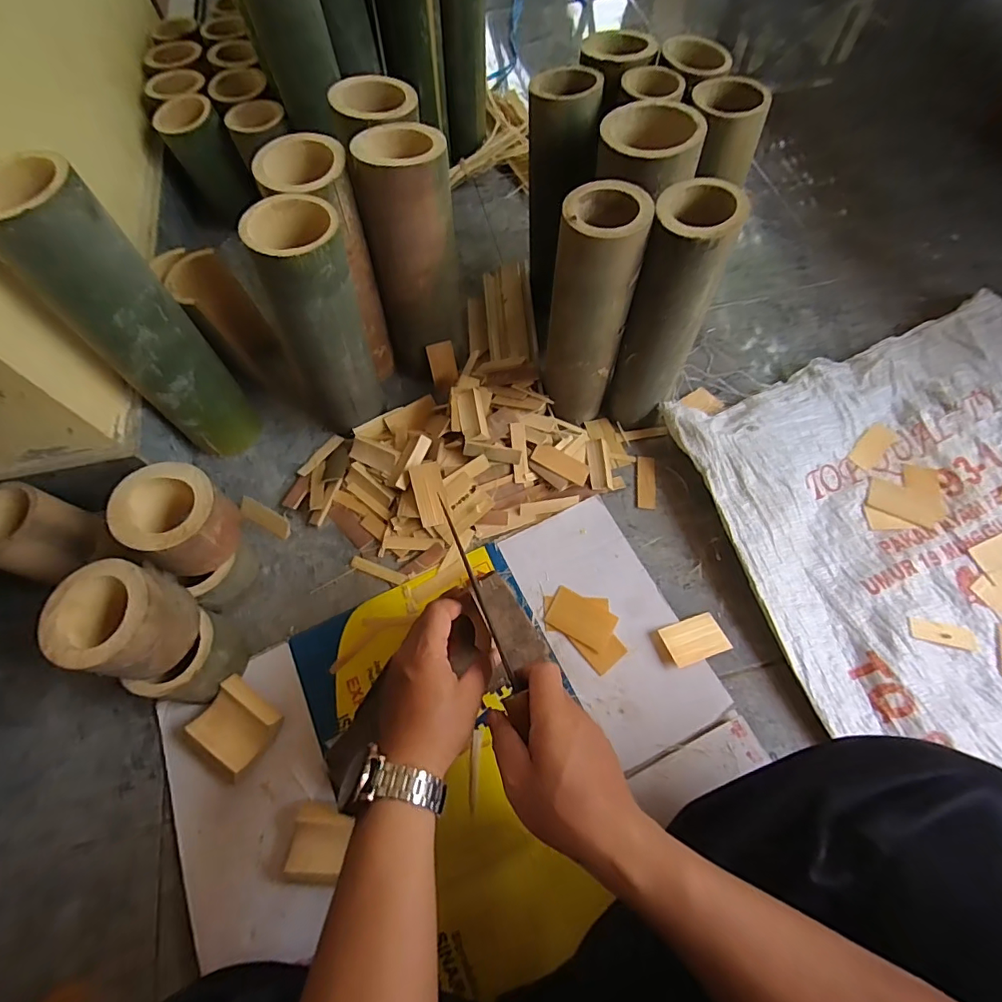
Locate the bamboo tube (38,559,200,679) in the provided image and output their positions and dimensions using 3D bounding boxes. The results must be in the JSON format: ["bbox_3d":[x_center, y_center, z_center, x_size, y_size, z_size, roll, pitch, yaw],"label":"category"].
[{"bbox_3d":[-0.340,0.106,0.446,0.092,0.077,0.088,0,65,1],"label":"bamboo tube"}]

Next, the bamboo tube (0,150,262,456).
[{"bbox_3d":[-0.377,-0.175,0.521,0.085,0.314,0.088,36,70,17],"label":"bamboo tube"}]

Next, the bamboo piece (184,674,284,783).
[{"bbox_3d":[-0.263,0.226,0.491,0.074,0.032,0.071,31,69,16],"label":"bamboo piece"}]

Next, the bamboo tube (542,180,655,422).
[{"bbox_3d":[0.094,-0.196,0.539,0.081,0.253,0.072,8,64,6],"label":"bamboo tube"}]

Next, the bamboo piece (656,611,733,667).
[{"bbox_3d":[0.209,0.148,0.530,0.072,0.004,0.043,-12,59,-20],"label":"bamboo piece"}]

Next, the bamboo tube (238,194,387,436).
[{"bbox_3d":[-0.188,-0.182,0.549,0.092,0.269,0.082,-16,64,-6],"label":"bamboo tube"}]

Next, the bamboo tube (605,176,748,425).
[{"bbox_3d":[0.179,-0.193,0.549,0.076,0.271,0.088,16,65,9],"label":"bamboo tube"}]

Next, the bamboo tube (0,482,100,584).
[{"bbox_3d":[-0.494,0.035,0.515,0.092,0.072,0.083,13,65,8],"label":"bamboo tube"}]

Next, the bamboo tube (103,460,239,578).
[{"bbox_3d":[-0.322,0.020,0.491,0.093,0.070,0.089,-1,64,1],"label":"bamboo tube"}]

